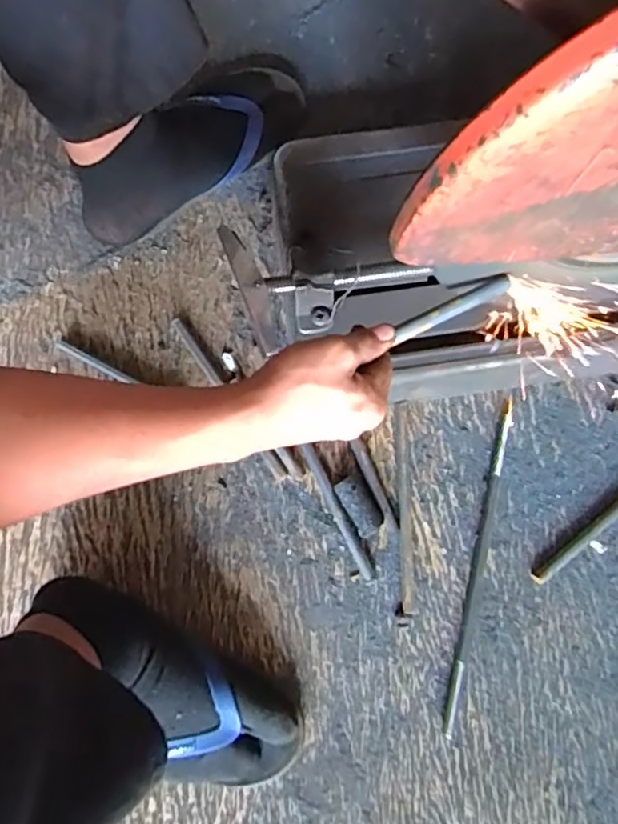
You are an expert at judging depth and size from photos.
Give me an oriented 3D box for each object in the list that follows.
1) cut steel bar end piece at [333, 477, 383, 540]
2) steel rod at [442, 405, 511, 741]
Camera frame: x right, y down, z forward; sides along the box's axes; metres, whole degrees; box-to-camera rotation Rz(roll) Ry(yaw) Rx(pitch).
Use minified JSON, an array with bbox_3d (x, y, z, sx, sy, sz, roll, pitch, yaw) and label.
[{"bbox_3d":[0.048,0.090,0.569,0.026,0.020,0.058,-29,81,-6],"label":"cut steel bar end piece"},{"bbox_3d":[0.161,0.141,0.564,0.013,0.015,0.311,14,79,3],"label":"steel rod"}]

